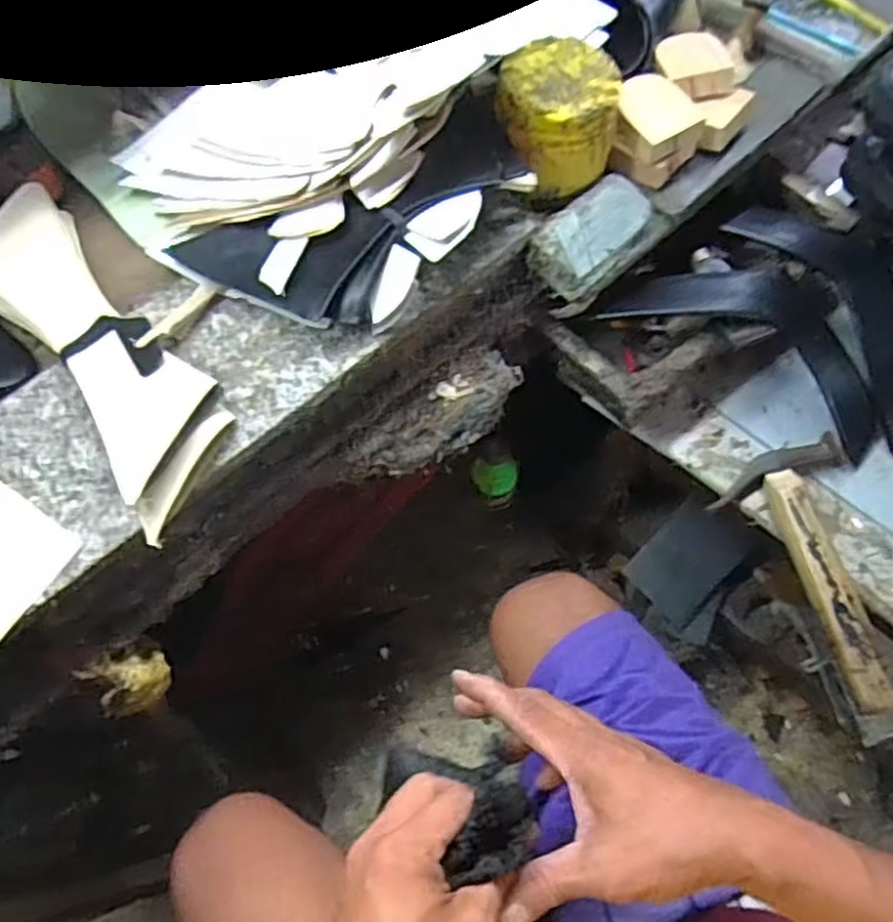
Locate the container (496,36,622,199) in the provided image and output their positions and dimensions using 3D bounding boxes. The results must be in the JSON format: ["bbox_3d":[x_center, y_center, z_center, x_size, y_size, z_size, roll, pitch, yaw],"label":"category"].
[{"bbox_3d":[0.087,-0.273,0.585,0.090,0.071,0.089,-1,64,2],"label":"container"}]

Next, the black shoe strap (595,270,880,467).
[{"bbox_3d":[0.286,-0.104,0.662,0.264,0.049,0.109,33,69,1],"label":"black shoe strap"}]

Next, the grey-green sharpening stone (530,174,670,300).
[{"bbox_3d":[0.121,-0.183,0.604,0.114,0.036,0.062,-39,69,-15],"label":"grey-green sharpening stone"}]

